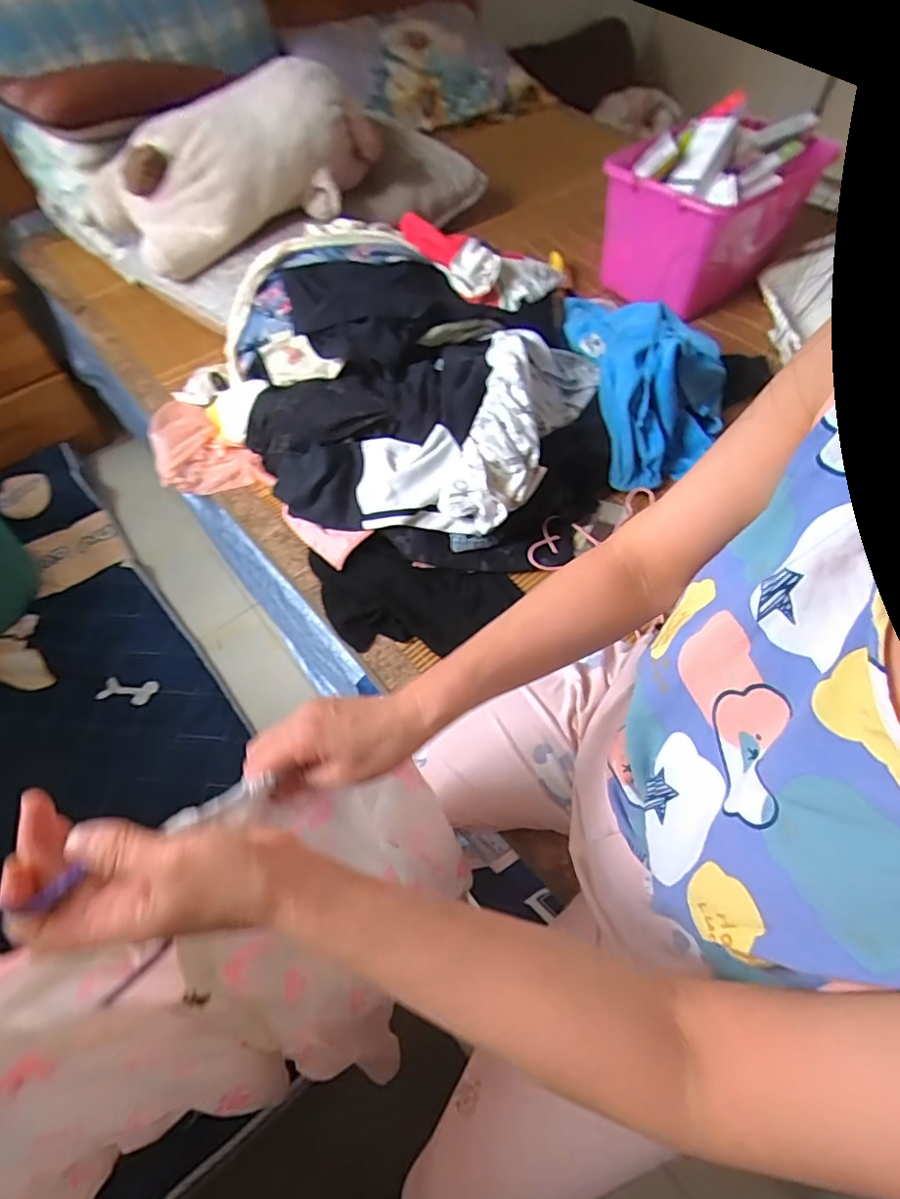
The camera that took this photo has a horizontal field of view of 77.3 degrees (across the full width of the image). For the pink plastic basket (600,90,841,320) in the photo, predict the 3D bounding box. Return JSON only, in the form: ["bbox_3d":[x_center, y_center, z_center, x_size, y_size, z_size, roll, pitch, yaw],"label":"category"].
[{"bbox_3d":[0.452,-0.708,1.028,0.302,0.233,0.252,-27,61,-15],"label":"pink plastic basket"}]

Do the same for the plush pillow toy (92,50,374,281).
[{"bbox_3d":[-0.359,-0.774,0.980,0.484,0.178,0.226,-39,64,-20],"label":"plush pillow toy"}]

